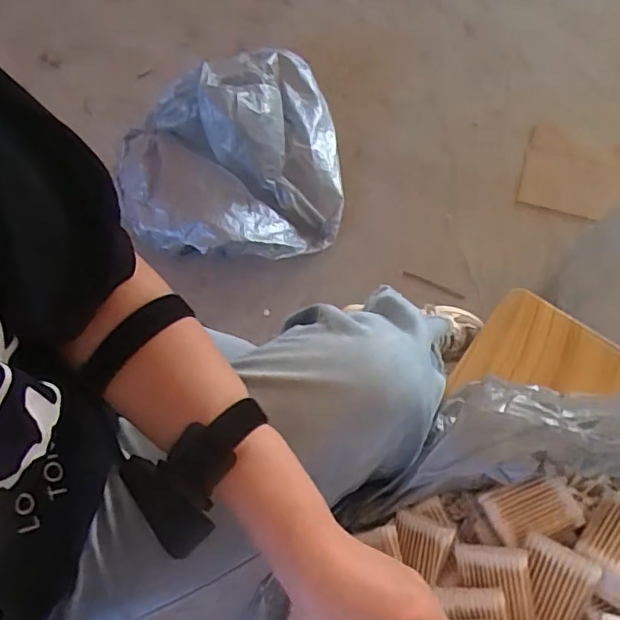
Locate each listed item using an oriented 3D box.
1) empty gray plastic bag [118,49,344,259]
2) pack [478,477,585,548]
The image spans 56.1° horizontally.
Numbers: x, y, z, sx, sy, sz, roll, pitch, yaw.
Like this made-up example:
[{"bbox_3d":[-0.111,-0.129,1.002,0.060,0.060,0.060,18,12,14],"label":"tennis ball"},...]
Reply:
[{"bbox_3d":[-0.164,-0.376,1.237,0.450,0.225,0.521,-3,68,0],"label":"empty gray plastic bag"},{"bbox_3d":[0.192,0.172,0.500,0.079,0.014,0.046,-14,69,-4],"label":"pack"}]

